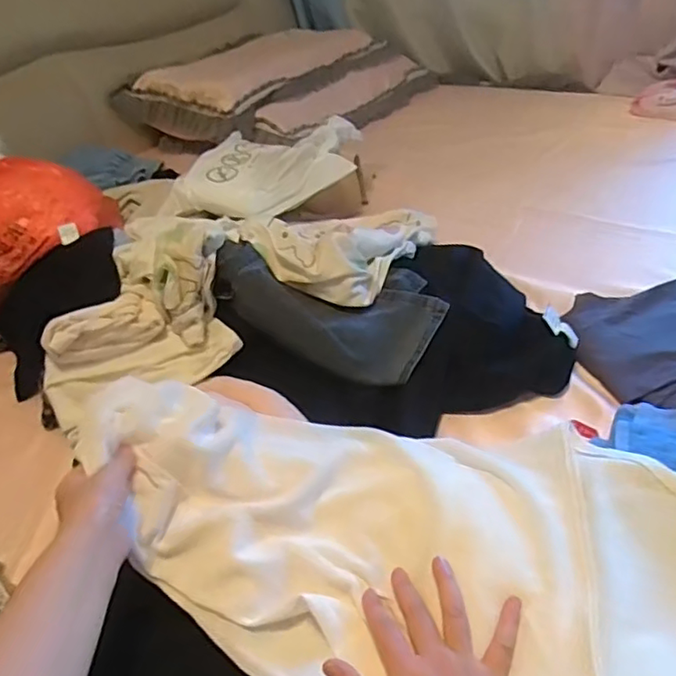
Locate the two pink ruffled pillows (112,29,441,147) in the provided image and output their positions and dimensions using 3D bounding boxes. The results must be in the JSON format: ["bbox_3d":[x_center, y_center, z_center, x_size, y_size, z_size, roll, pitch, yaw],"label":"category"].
[{"bbox_3d":[-0.135,-0.694,1.645,0.455,0.197,0.779,23,45,34],"label":"two pink ruffled pillows"}]

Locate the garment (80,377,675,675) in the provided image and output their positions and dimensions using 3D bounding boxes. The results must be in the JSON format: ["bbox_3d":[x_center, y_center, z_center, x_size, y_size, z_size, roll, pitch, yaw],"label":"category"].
[{"bbox_3d":[0.071,0.172,0.496,0.603,0.111,0.317,15,42,23],"label":"garment"}]

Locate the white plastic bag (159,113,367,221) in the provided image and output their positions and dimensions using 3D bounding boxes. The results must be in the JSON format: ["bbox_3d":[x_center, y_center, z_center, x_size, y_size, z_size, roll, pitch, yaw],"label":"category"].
[{"bbox_3d":[-0.138,-0.313,1.092,0.311,0.088,0.240,4,39,14],"label":"white plastic bag"}]

